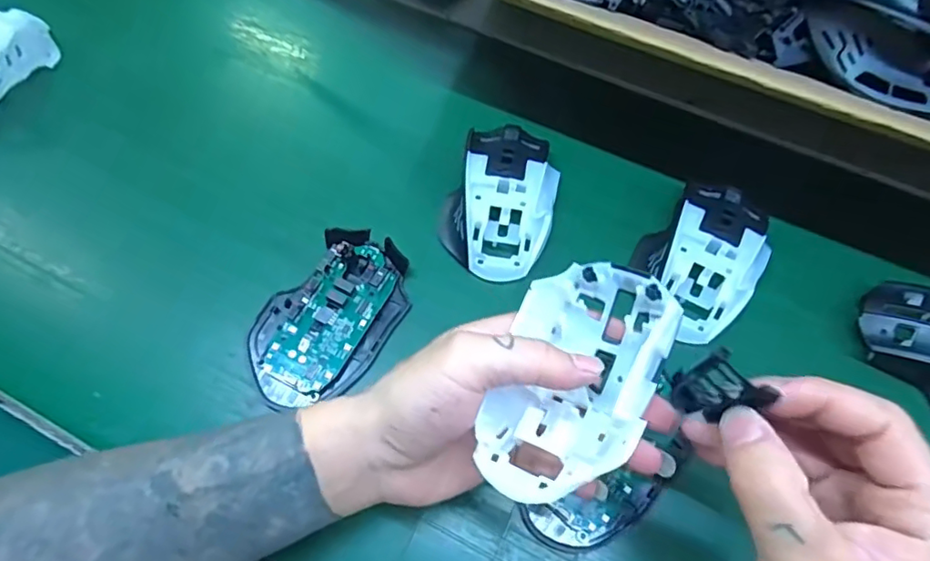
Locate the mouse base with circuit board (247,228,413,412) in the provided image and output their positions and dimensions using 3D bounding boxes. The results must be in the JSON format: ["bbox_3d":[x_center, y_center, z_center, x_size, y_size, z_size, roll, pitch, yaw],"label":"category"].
[{"bbox_3d":[-0.083,0.020,0.339,0.074,0.023,0.115,27,66,13],"label":"mouse base with circuit board"}]

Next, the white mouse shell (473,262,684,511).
[{"bbox_3d":[0.050,0.042,0.247,0.066,0.035,0.113,19,64,9],"label":"white mouse shell"}]

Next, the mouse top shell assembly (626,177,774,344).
[{"bbox_3d":[0.151,-0.019,0.352,0.070,0.032,0.106,31,67,14],"label":"mouse top shell assembly"}]

